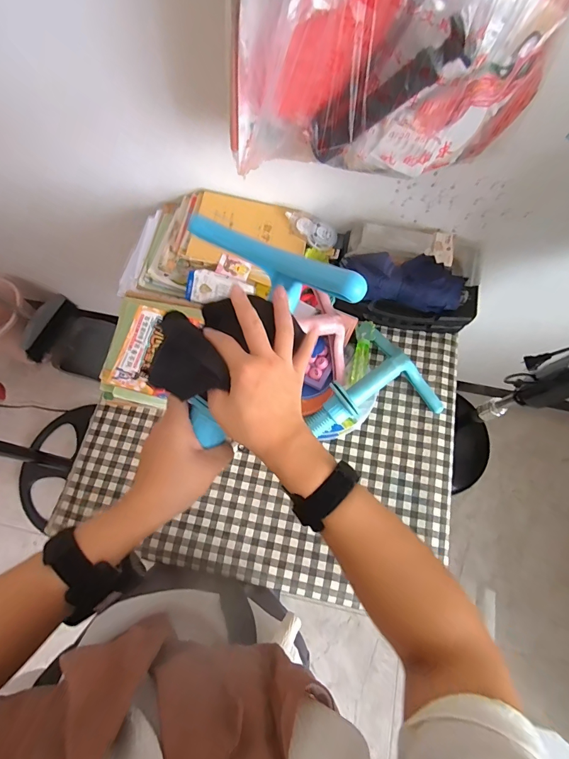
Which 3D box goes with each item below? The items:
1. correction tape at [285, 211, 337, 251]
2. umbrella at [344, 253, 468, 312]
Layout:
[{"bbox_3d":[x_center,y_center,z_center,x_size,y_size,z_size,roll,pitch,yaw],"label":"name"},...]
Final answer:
[{"bbox_3d":[0.051,-0.289,0.709,0.107,0.019,0.049,27,73,-9],"label":"correction tape"},{"bbox_3d":[0.211,-0.181,0.644,0.217,0.061,0.080,11,71,5],"label":"umbrella"}]

